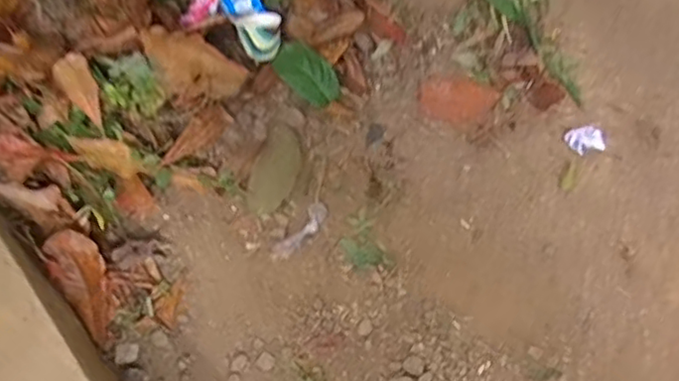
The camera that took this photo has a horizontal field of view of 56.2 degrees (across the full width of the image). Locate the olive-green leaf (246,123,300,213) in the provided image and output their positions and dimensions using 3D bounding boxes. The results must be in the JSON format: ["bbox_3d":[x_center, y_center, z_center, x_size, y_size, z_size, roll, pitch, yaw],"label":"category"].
[{"bbox_3d":[-0.137,-0.047,1.371,0.095,0.008,0.200,14,67,10],"label":"olive-green leaf"}]

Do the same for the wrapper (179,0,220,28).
[{"bbox_3d":[-0.315,-0.426,1.470,0.131,0.025,0.055,-47,73,8],"label":"wrapper"}]

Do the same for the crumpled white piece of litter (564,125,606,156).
[{"bbox_3d":[0.528,-0.110,1.368,0.074,0.013,0.070,-11,58,18],"label":"crumpled white piece of litter"}]

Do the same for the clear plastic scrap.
[{"bbox_3d":[-0.078,0.086,1.317,0.045,0.008,0.148,36,73,18],"label":"clear plastic scrap"}]

